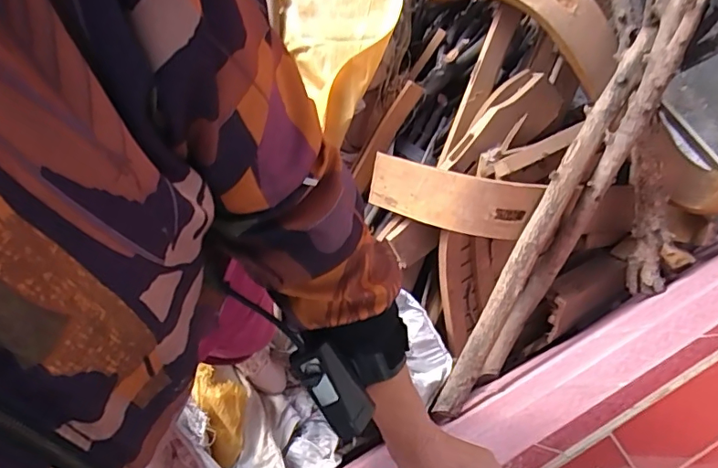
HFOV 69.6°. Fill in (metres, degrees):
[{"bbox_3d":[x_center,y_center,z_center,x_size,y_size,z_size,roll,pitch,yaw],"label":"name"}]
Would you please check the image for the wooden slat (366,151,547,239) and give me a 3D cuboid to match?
[{"bbox_3d":[0.180,-0.077,1.024,0.335,0.078,0.132,14,72,15],"label":"wooden slat"}]

